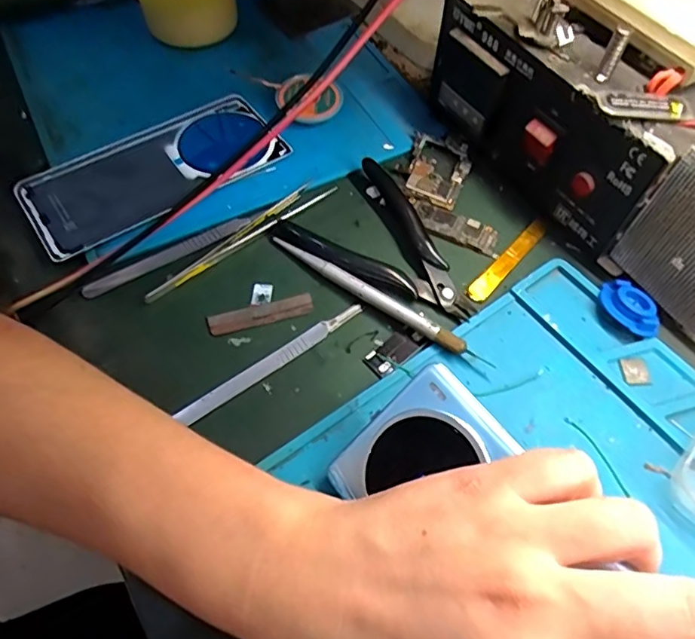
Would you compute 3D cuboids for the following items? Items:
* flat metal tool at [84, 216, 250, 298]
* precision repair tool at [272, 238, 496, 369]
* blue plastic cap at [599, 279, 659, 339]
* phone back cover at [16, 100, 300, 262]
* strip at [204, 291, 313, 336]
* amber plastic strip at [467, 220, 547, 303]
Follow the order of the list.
[{"bbox_3d":[-0.106,-0.039,0.322,0.102,0.004,0.012,-29,63,-15],"label":"flat metal tool"},{"bbox_3d":[0.015,-0.012,0.304,0.138,0.010,0.009,32,65,18],"label":"precision repair tool"},{"bbox_3d":[0.154,-0.006,0.299,0.024,0.009,0.036,-13,60,-7],"label":"blue plastic cap"},{"bbox_3d":[-0.124,-0.098,0.355,0.163,0.013,0.078,-32,64,-17],"label":"phone back cover"},{"bbox_3d":[-0.048,-0.004,0.303,0.058,0.004,0.012,-14,60,-7],"label":"strip"},{"bbox_3d":[0.095,-0.035,0.324,0.011,0.004,0.072,38,66,21],"label":"amber plastic strip"}]

